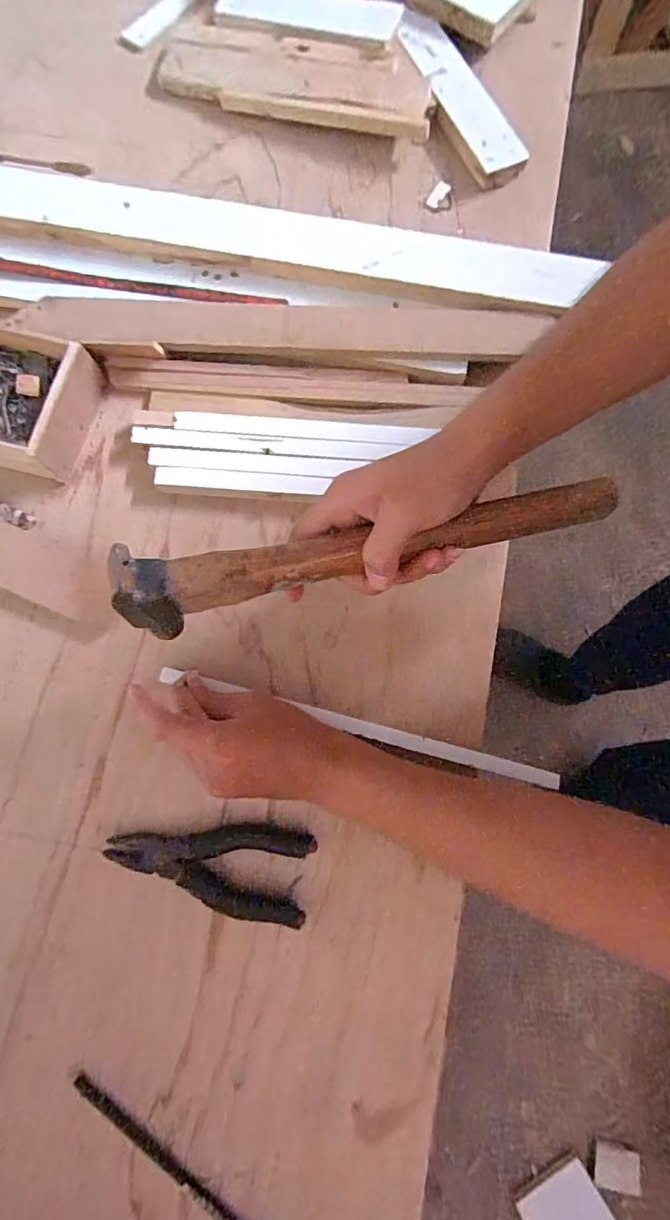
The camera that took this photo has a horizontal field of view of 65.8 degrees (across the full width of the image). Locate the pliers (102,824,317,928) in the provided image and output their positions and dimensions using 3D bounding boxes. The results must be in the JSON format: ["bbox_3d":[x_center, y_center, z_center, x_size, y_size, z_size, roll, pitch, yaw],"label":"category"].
[{"bbox_3d":[-0.090,0.179,0.368,0.142,0.012,0.058,9,78,3],"label":"pliers"}]

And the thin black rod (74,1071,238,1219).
[{"bbox_3d":[-0.108,0.352,0.330,0.151,0.011,0.010,34,80,8],"label":"thin black rod"}]

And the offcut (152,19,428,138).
[{"bbox_3d":[-0.038,-0.530,0.514,0.274,0.028,0.096,14,78,4],"label":"offcut"}]

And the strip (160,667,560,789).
[{"bbox_3d":[0.015,0.085,0.378,0.298,0.012,0.014,15,78,3],"label":"strip"}]

